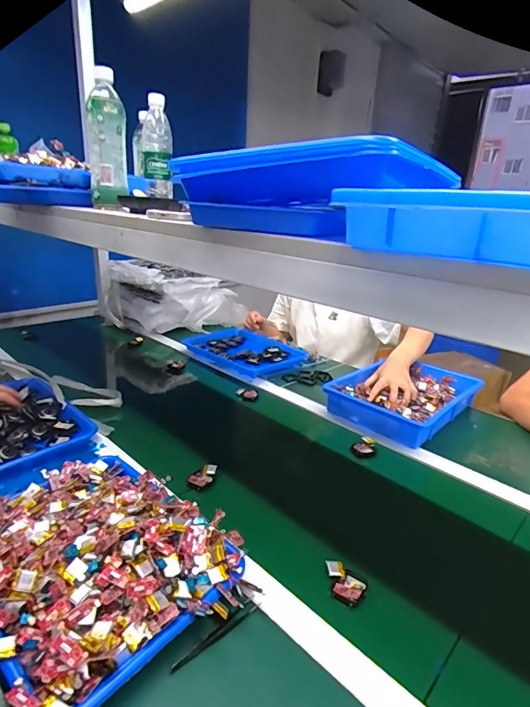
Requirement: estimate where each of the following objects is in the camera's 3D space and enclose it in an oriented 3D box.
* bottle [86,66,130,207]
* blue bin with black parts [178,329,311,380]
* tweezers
[{"bbox_3d":[-0.275,-0.374,0.717,0.062,0.208,0.068,-5,22,-19],"label":"bottle"},{"bbox_3d":[-0.059,-0.009,1.270,0.353,0.040,0.236,20,27,39],"label":"blue bin with black parts"},{"bbox_3d":[-0.050,0.307,0.456,0.116,0.015,0.011,-17,28,-41],"label":"tweezers"}]

